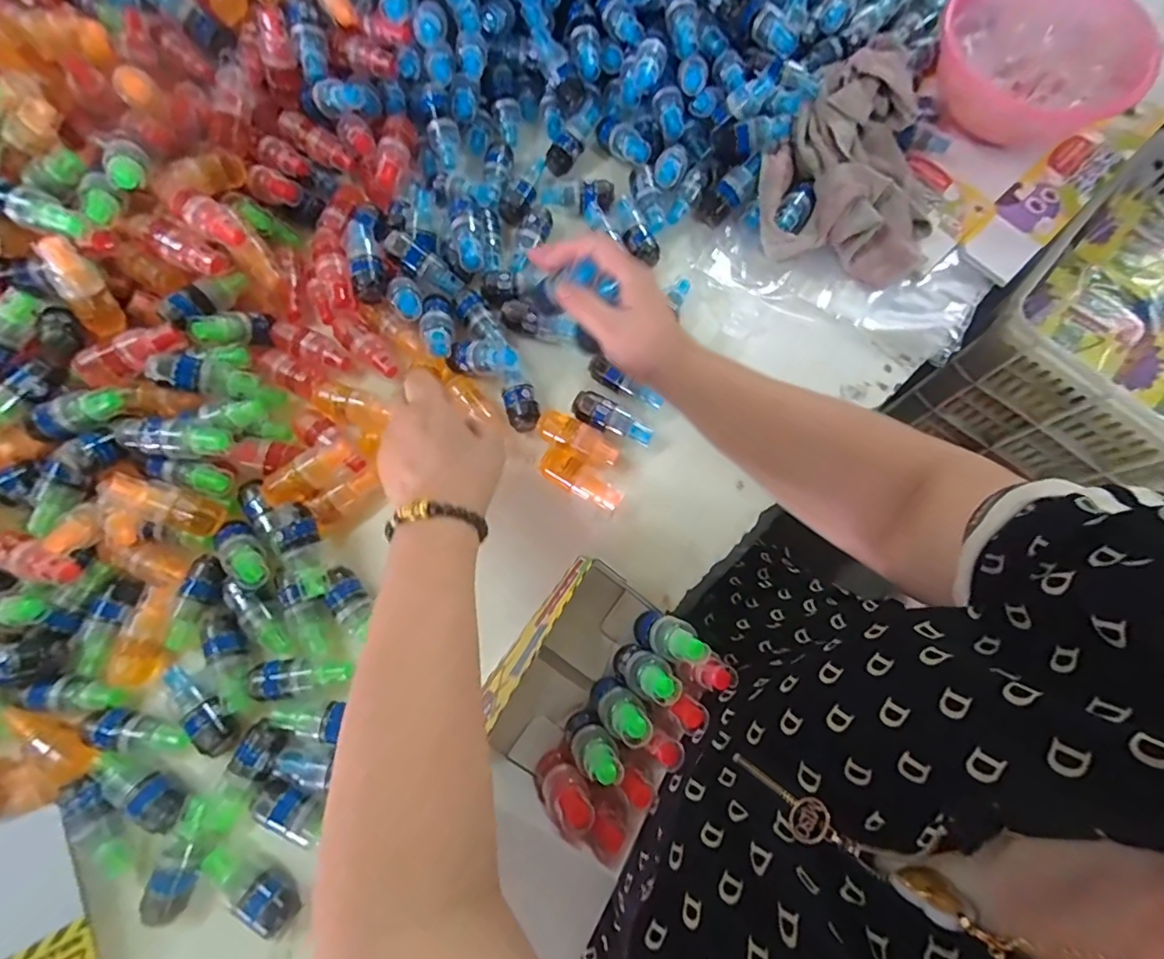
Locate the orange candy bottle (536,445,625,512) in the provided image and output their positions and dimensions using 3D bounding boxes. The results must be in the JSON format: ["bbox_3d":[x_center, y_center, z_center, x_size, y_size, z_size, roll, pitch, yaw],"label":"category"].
[{"bbox_3d":[-0.001,0.000,0.489,0.079,0.028,0.031,27,75,7],"label":"orange candy bottle"}]

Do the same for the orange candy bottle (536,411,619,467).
[{"bbox_3d":[-0.003,-0.036,0.497,0.076,0.025,0.029,26,75,7],"label":"orange candy bottle"}]

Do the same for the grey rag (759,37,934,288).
[{"bbox_3d":[0.285,-0.340,0.562,0.178,0.072,0.239,15,74,4],"label":"grey rag"}]

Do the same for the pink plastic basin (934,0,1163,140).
[{"bbox_3d":[0.513,-0.464,0.604,0.230,0.075,0.230,0,73,-1],"label":"pink plastic basin"}]

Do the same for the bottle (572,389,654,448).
[{"bbox_3d":[0.029,-0.053,0.504,0.078,0.032,0.027,25,75,7],"label":"bottle"}]

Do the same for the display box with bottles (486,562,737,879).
[{"bbox_3d":[0.011,0.161,0.410,0.142,0.086,0.162,37,76,10],"label":"display box with bottles"}]

